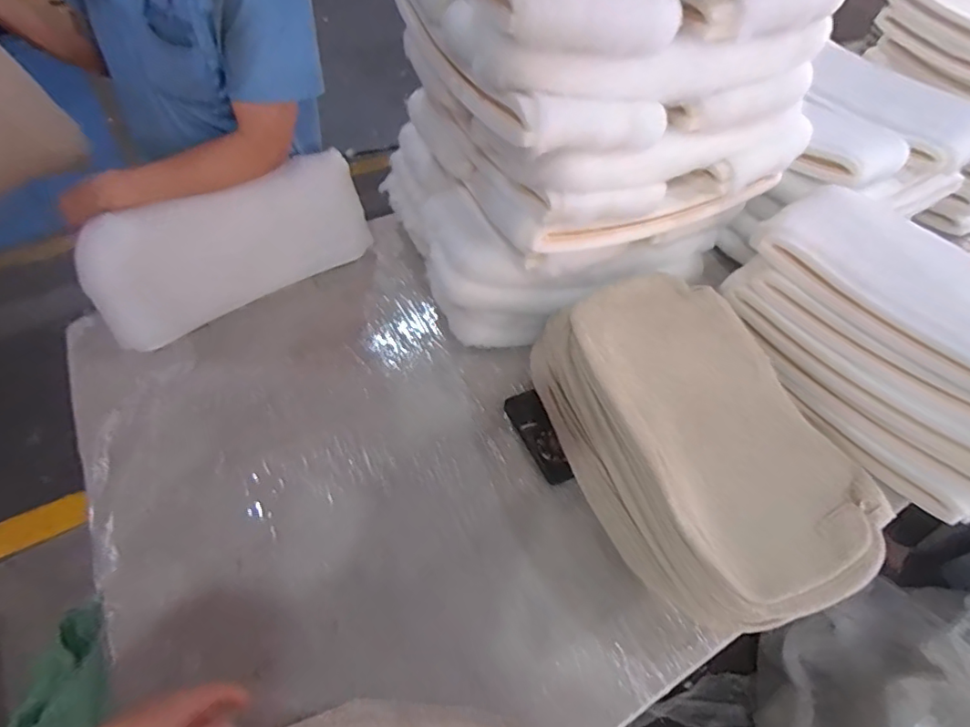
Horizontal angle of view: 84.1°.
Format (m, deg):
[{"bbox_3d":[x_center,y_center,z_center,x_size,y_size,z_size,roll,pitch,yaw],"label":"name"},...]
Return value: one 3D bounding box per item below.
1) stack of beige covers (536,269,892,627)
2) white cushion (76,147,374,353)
[{"bbox_3d":[0.276,0.093,0.747,0.282,0.143,0.496,-14,53,-13],"label":"stack of beige covers"},{"bbox_3d":[-0.440,-0.205,0.959,0.477,0.213,0.083,-32,59,-24],"label":"white cushion"}]

